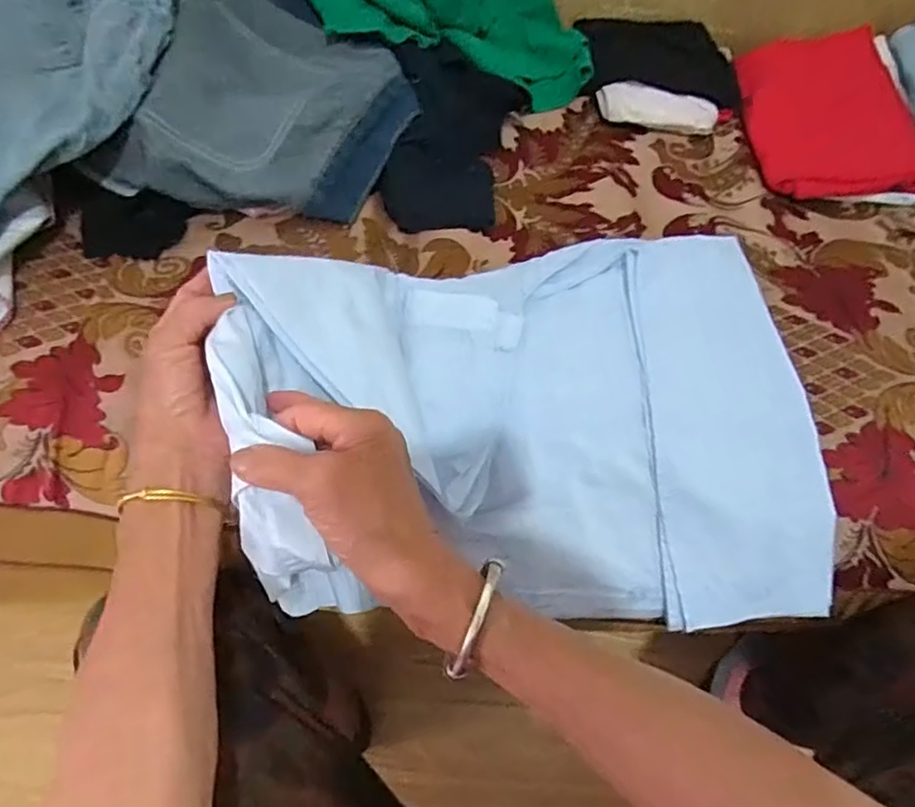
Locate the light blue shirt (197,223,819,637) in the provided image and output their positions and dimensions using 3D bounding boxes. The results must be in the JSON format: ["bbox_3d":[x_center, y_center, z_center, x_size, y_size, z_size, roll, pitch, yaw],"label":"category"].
[{"bbox_3d":[0.058,0.001,0.423,0.390,0.146,0.279,-5,62,-6],"label":"light blue shirt"}]

